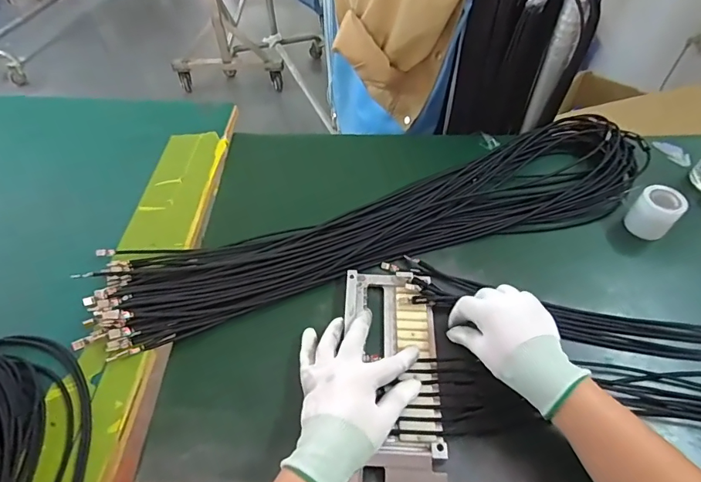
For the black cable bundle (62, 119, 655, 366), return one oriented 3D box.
[{"bbox_3d":[0.063,-0.024,0.557,0.737,0.038,0.161,-18,53,-14],"label":"black cable bundle"}]

